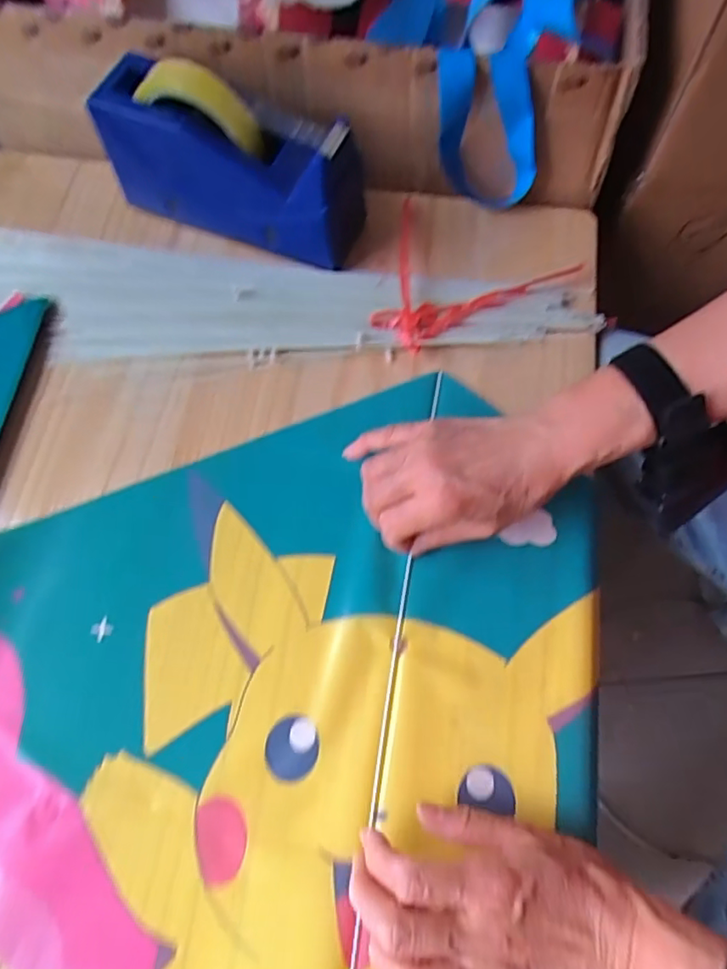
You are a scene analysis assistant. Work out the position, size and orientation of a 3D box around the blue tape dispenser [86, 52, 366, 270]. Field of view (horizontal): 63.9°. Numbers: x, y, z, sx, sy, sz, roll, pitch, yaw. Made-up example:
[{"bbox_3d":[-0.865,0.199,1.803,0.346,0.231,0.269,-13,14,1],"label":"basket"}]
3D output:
[{"bbox_3d":[-0.103,-0.259,0.461,0.203,0.107,0.078,25,71,10],"label":"blue tape dispenser"}]

